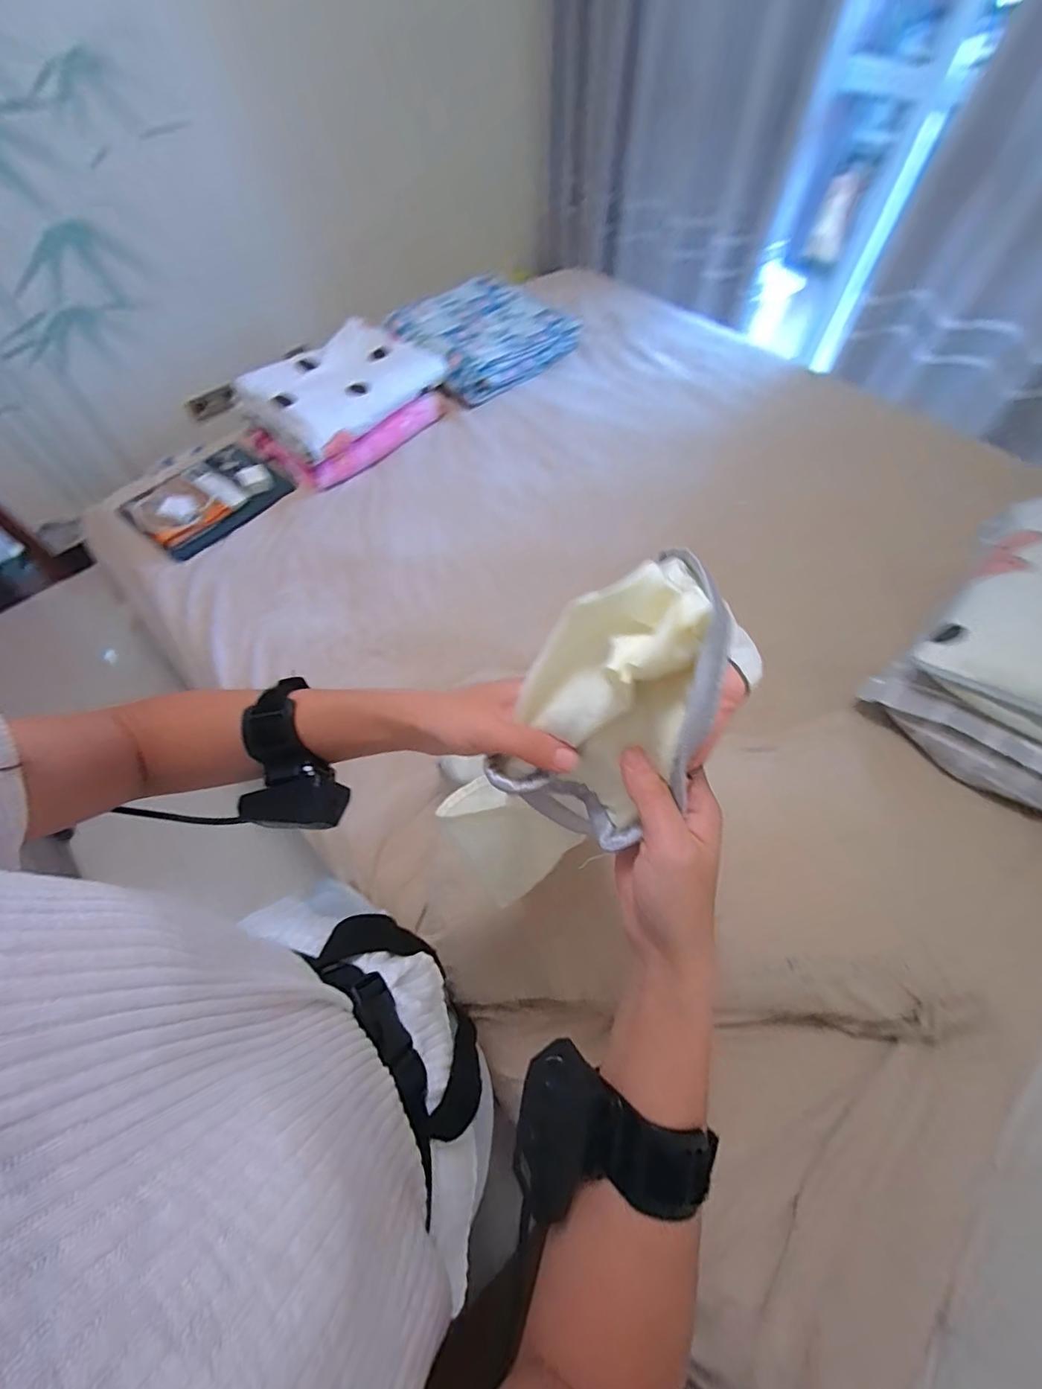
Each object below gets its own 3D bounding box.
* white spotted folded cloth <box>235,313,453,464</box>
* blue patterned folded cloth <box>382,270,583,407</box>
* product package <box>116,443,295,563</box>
[{"bbox_3d":[-0.444,-0.779,1.248,0.311,0.070,0.444,37,68,18],"label":"white spotted folded cloth"},{"bbox_3d":[-0.123,-1.024,1.423,0.427,0.097,0.406,-39,68,-19],"label":"blue patterned folded cloth"},{"bbox_3d":[-0.742,-0.472,1.178,0.231,0.070,0.328,39,68,19],"label":"product package"}]

